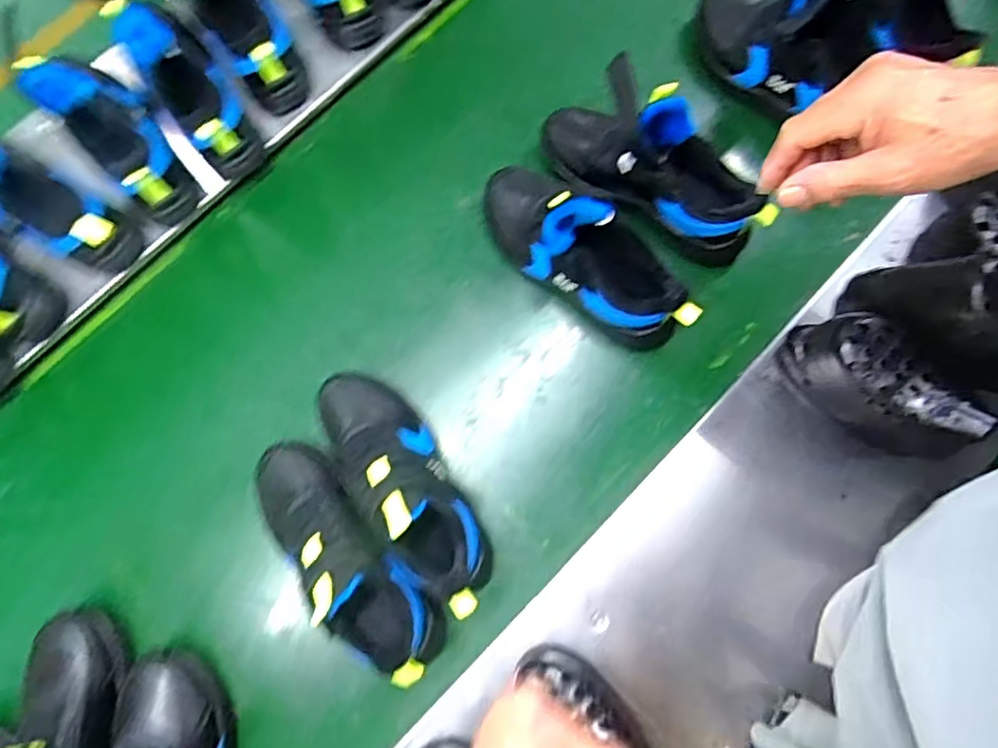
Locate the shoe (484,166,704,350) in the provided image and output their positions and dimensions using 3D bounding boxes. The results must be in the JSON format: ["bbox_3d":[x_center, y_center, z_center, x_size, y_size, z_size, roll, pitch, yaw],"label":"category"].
[{"bbox_3d":[0.082,-0.131,0.625,0.085,0.137,0.264,-40,79,-8],"label":"shoe"}]

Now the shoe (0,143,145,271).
[{"bbox_3d":[-0.494,-0.191,0.640,0.201,0.139,0.092,21,78,6],"label":"shoe"}]

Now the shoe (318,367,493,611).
[{"bbox_3d":[-0.098,0.110,0.604,0.096,0.133,0.266,-33,78,-6],"label":"shoe"}]

